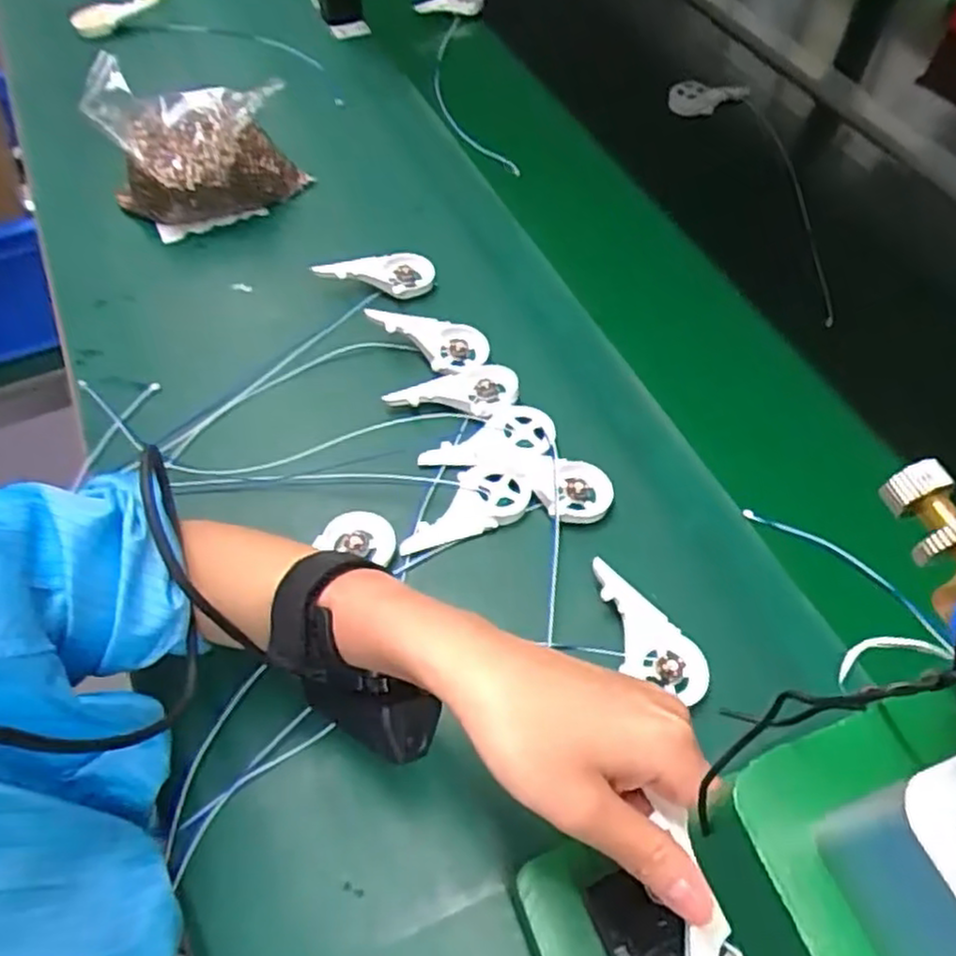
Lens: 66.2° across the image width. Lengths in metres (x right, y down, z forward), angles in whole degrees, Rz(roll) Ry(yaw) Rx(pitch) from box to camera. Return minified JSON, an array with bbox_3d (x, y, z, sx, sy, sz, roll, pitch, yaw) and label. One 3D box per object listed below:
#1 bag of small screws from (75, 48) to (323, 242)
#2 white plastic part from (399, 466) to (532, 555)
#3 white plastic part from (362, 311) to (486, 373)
[{"bbox_3d":[-0.244,-0.292,0.648,0.154,0.095,0.118,-21,59,-15],"label":"bag of small screws"},{"bbox_3d":[-0.011,0.017,0.479,0.088,0.017,0.043,-14,56,-13],"label":"white plastic part"},{"bbox_3d":[-0.039,-0.104,0.550,0.093,0.012,0.043,19,54,-4],"label":"white plastic part"}]

